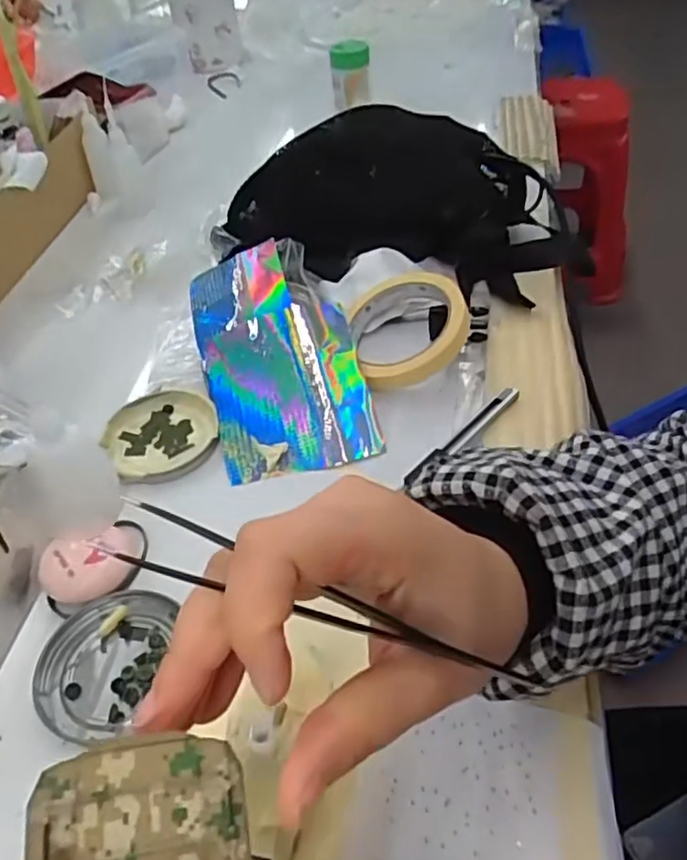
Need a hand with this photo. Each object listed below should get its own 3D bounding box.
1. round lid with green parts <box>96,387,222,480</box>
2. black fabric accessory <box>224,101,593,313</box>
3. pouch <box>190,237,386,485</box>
[{"bbox_3d":[-0.123,0.003,0.461,0.074,0.011,0.077,-4,44,4],"label":"round lid with green parts"},{"bbox_3d":[0.043,-0.204,0.595,0.318,0.093,0.168,5,45,13],"label":"black fabric accessory"},{"bbox_3d":[-0.047,-0.054,0.474,0.103,0.024,0.184,-16,62,-4],"label":"pouch"}]

